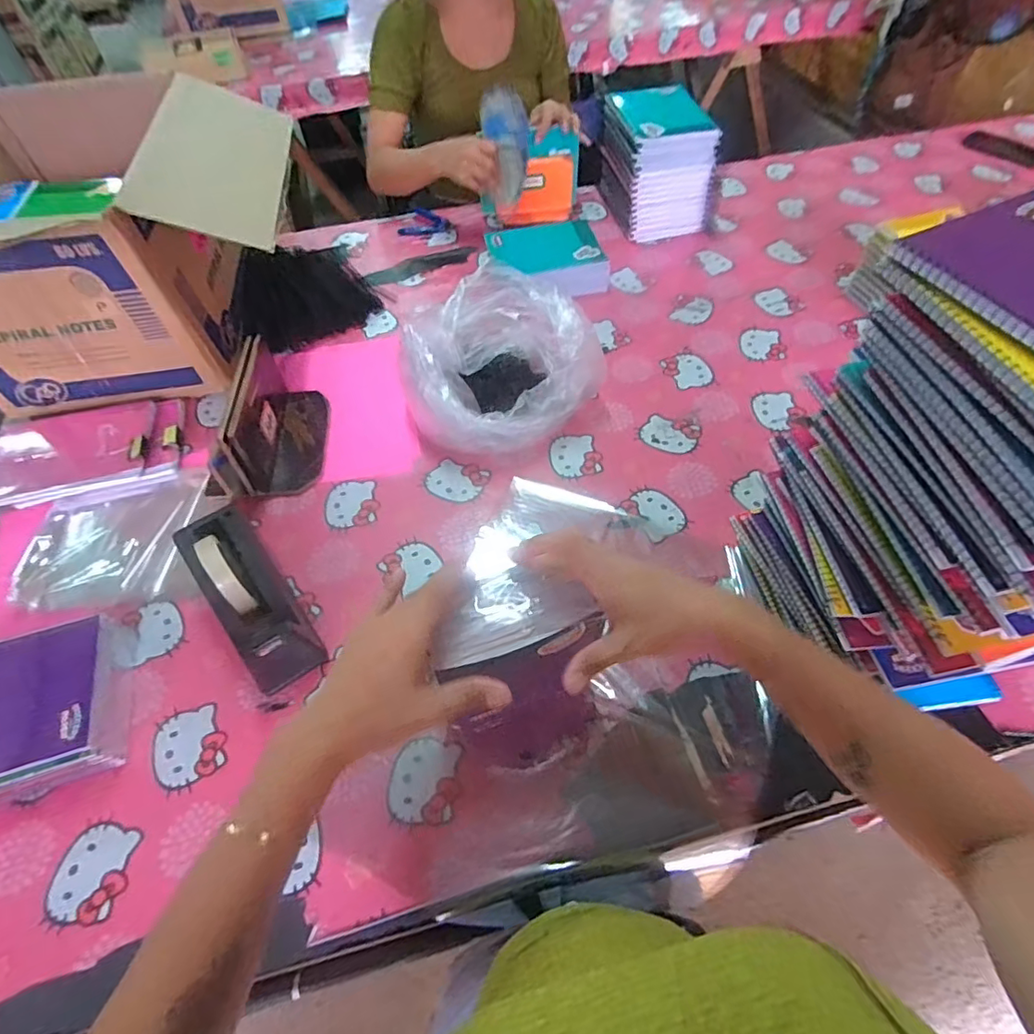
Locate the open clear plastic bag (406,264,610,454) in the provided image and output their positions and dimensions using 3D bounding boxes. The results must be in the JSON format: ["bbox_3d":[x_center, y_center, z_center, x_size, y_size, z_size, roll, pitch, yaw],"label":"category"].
[{"bbox_3d":[-0.038,-0.226,0.815,0.257,0.126,0.253,-29,60,-16],"label":"open clear plastic bag"}]

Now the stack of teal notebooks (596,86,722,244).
[{"bbox_3d":[0.269,-0.687,1.074,0.166,0.193,0.221,-14,57,-7],"label":"stack of teal notebooks"}]

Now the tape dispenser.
[{"bbox_3d":[-0.298,0.085,0.618,0.076,0.121,0.210,-32,61,-18],"label":"tape dispenser"}]

